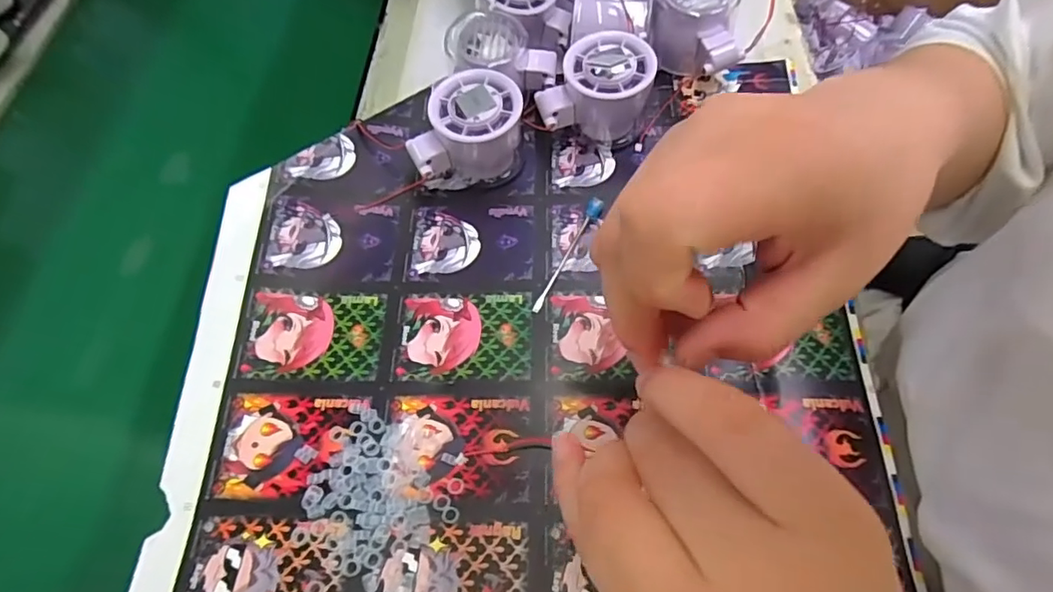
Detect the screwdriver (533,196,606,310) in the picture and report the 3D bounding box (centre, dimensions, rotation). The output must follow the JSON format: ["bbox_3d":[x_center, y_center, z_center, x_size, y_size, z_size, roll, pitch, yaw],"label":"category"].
[{"bbox_3d":[0.027,-0.028,0.352,0.008,0.009,0.089,27,68,15],"label":"screwdriver"}]

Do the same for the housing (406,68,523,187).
[{"bbox_3d":[-0.039,-0.109,0.370,0.071,0.056,0.056,-5,64,0],"label":"housing"}]

